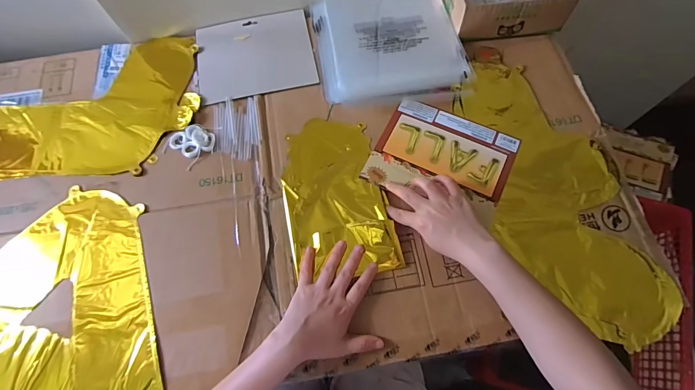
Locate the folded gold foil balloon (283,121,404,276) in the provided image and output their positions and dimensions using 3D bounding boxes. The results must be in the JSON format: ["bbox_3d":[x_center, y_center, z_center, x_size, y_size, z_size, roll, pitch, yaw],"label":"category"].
[{"bbox_3d":[-0.020,-0.002,0.536,0.143,0.018,0.237,-12,71,-2],"label":"folded gold foil balloon"}]

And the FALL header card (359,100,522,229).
[{"bbox_3d":[0.142,-0.056,0.546,0.192,0.006,0.158,24,71,10],"label":"FALL header card"}]

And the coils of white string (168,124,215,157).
[{"bbox_3d":[-0.236,-0.083,0.558,0.066,0.012,0.048,28,74,11],"label":"coils of white string"}]

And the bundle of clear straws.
[{"bbox_3d":[-0.170,-0.105,0.570,0.070,0.005,0.105,-9,71,-1],"label":"bundle of clear straws"}]

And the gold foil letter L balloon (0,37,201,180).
[{"bbox_3d":[-0.444,-0.144,0.606,0.395,0.029,0.251,-4,71,1],"label":"gold foil letter L balloon"}]

